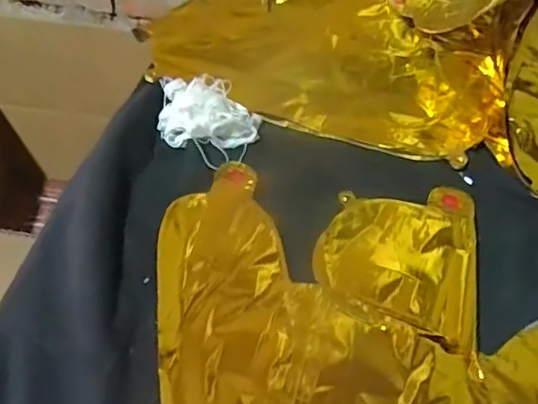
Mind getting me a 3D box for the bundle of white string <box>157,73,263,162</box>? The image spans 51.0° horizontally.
[{"bbox_3d":[-0.061,-0.088,0.561,0.101,0.036,0.083,4,51,4],"label":"bundle of white string"}]

